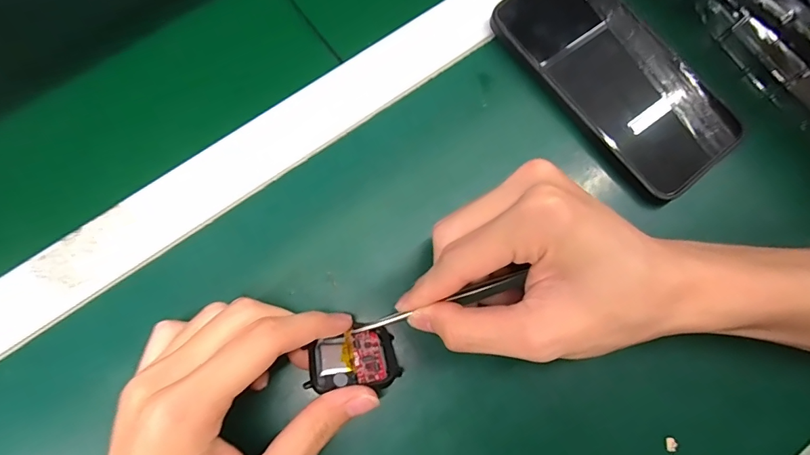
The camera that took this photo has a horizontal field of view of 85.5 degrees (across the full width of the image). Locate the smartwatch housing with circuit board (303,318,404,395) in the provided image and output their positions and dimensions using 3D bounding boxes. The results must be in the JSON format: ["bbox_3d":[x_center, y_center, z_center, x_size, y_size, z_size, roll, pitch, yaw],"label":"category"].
[{"bbox_3d":[-0.027,0.068,0.235,0.047,0.007,0.038,-1,44,-14],"label":"smartwatch housing with circuit board"}]

